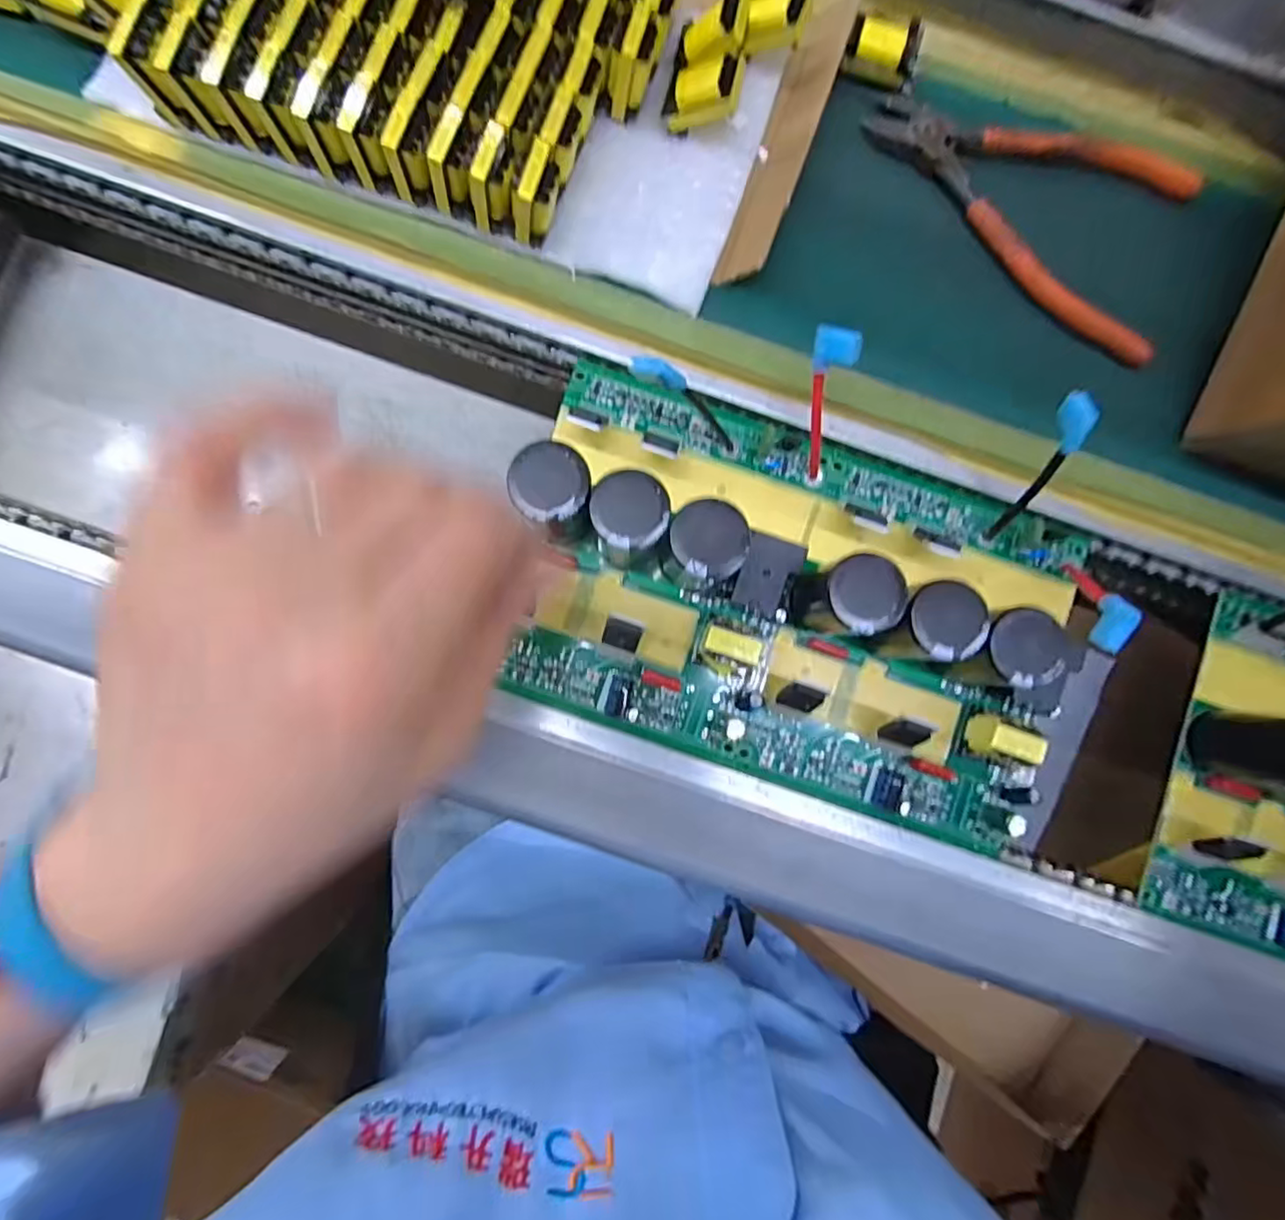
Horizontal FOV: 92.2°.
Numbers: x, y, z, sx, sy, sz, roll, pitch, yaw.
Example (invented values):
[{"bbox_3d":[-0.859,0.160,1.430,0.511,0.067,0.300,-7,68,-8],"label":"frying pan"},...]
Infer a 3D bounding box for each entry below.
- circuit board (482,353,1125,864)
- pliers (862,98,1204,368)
[{"bbox_3d":[0.063,-0.003,0.247,0.228,0.057,0.141,18,88,-1],"label":"circuit board"},{"bbox_3d":[0.183,-0.190,0.269,0.156,0.015,0.090,43,88,0],"label":"pliers"}]

